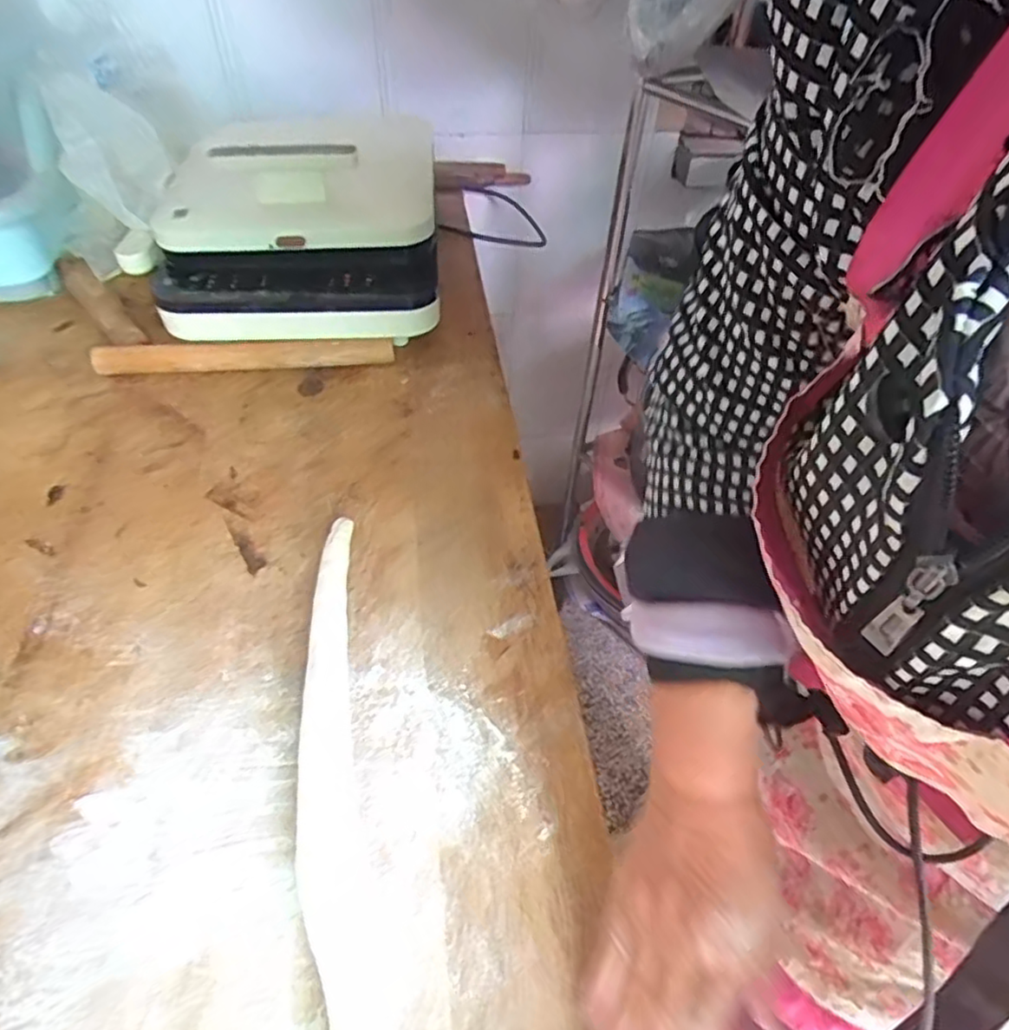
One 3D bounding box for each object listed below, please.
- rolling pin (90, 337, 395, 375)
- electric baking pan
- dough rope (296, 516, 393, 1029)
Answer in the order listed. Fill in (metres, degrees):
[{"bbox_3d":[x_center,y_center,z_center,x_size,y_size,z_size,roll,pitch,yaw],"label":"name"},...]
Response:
[{"bbox_3d":[-0.265,-0.165,0.681,0.295,0.029,0.023,-3,49,-3],"label":"rolling pin"},{"bbox_3d":[-0.210,-0.273,0.649,0.289,0.159,0.134,-3,49,-6],"label":"electric baking pan"},{"bbox_3d":[-0.092,0.204,0.372,0.044,0.021,0.499,-10,50,-9],"label":"dough rope"}]

